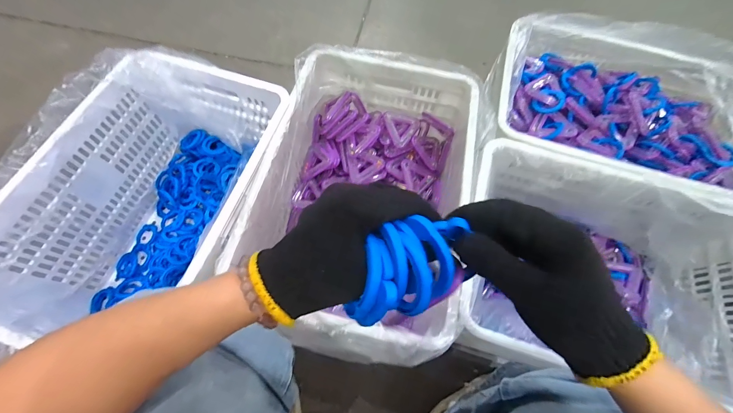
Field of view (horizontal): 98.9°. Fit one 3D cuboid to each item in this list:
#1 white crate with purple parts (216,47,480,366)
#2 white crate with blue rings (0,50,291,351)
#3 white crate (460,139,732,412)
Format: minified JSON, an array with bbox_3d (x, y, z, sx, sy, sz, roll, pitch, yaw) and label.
[{"bbox_3d":[-0.003,-0.006,0.663,0.372,0.278,0.560,13,66,3],"label":"white crate with purple parts"},{"bbox_3d":[-0.395,0.002,0.660,0.362,0.311,0.521,16,66,5],"label":"white crate with blue rings"},{"bbox_3d":[0.436,0.134,0.590,0.538,0.215,0.364,14,66,4],"label":"white crate"}]

